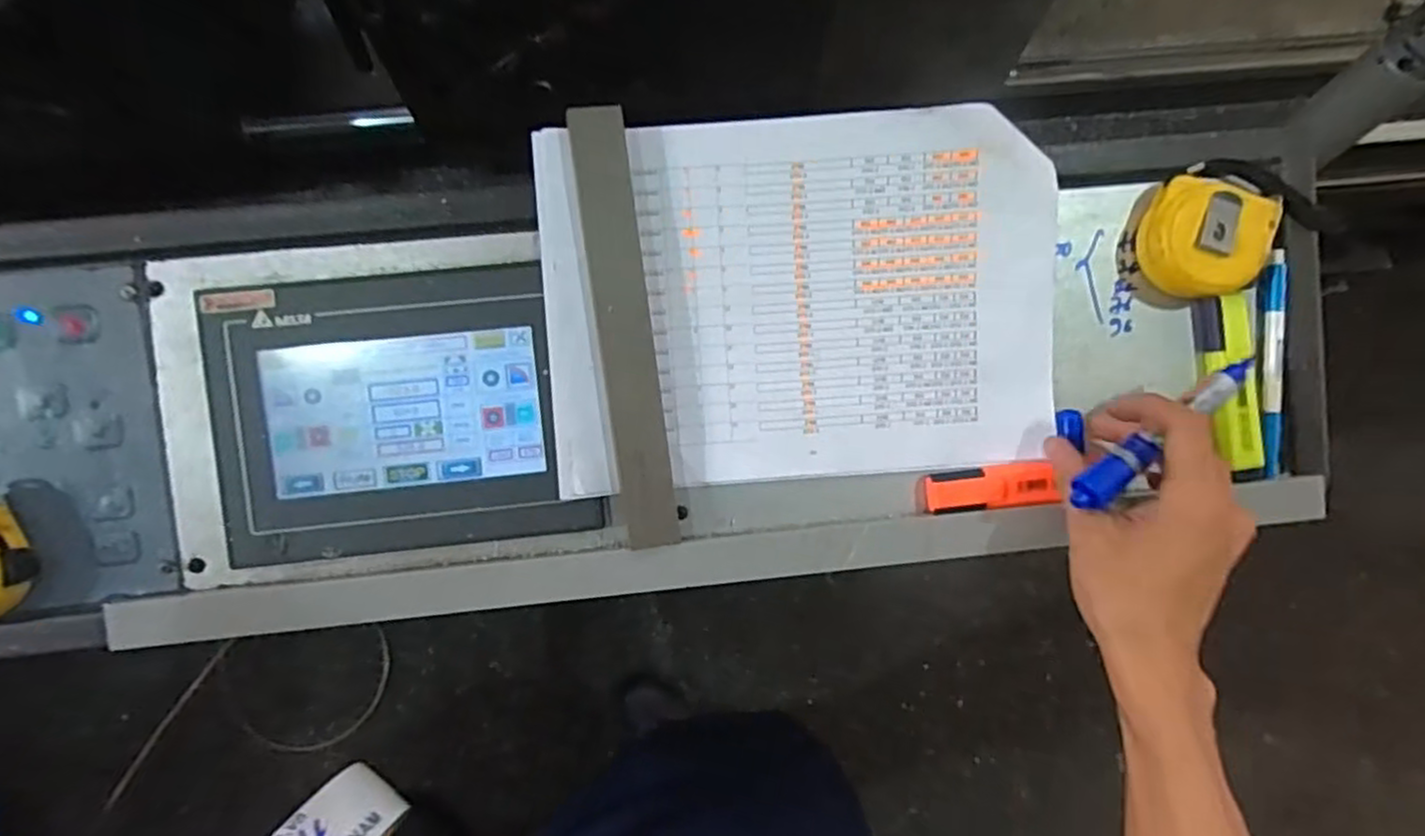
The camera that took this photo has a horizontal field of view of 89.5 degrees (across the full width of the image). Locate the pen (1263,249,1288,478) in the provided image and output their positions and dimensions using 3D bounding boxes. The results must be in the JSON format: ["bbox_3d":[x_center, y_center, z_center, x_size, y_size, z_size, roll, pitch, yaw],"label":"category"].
[{"bbox_3d":[0.351,-0.033,0.448,0.014,0.007,0.138,0,93,-1],"label":"pen"}]

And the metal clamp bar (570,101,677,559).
[{"bbox_3d":[-0.052,-0.049,0.417,0.033,0.016,0.248,-8,95,-4],"label":"metal clamp bar"}]

